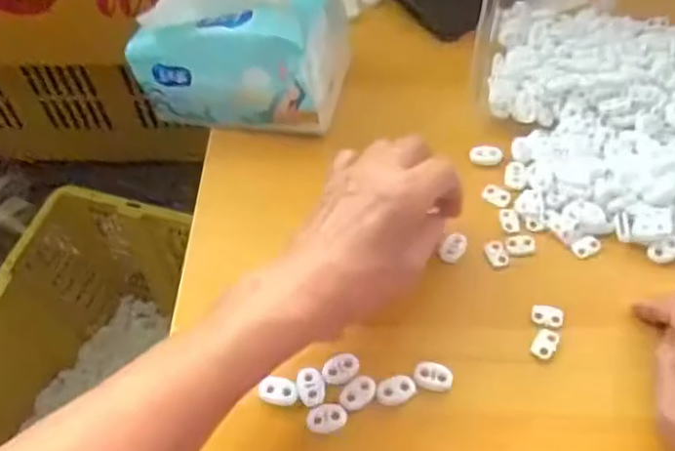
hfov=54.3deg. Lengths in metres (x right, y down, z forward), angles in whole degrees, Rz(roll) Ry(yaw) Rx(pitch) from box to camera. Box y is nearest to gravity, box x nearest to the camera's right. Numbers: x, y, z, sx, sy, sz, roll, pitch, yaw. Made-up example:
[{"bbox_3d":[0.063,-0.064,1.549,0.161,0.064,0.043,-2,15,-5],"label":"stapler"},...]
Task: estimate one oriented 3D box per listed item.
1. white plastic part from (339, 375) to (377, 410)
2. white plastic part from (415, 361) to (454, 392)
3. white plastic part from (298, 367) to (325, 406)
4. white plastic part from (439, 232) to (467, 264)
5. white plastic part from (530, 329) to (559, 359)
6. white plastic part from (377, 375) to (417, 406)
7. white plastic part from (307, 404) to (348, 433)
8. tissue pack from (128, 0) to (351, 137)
[{"bbox_3d":[0.011,0.096,0.380,0.022,0.004,0.015,-28,59,-16],"label":"white plastic part"},{"bbox_3d":[0.056,0.088,0.384,0.021,0.006,0.015,7,56,7],"label":"white plastic part"},{"bbox_3d":[-0.016,0.094,0.382,0.015,0.004,0.022,-15,56,-8],"label":"white plastic part"},{"bbox_3d":[0.078,0.015,0.436,0.012,0.007,0.022,24,60,17],"label":"white plastic part"},{"bbox_3d":[0.125,0.071,0.396,0.013,0.005,0.019,26,60,18],"label":"white plastic part"},{"bbox_3d":[0.034,0.095,0.379,0.023,0.004,0.016,-14,56,-8],"label":"white plastic part"},{"bbox_3d":[-0.006,0.109,0.372,0.023,0.005,0.013,-15,56,-8],"label":"white plastic part"},{"bbox_3d":[-0.071,-0.143,0.481,0.144,0.111,0.093,10,57,9],"label":"tissue pack"}]

